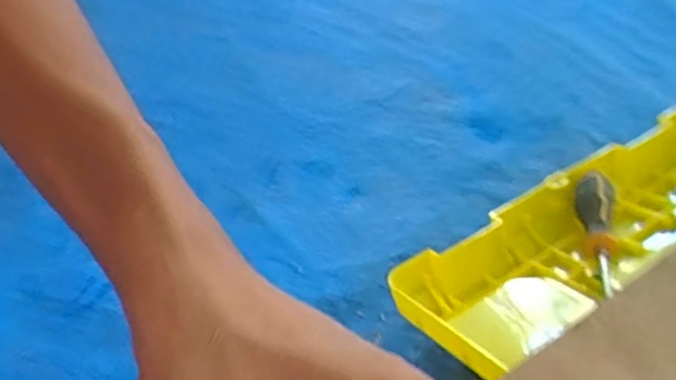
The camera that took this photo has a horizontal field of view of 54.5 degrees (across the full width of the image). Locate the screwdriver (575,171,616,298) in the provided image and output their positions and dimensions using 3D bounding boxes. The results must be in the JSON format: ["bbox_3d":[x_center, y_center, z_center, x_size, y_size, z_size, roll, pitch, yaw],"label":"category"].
[{"bbox_3d":[0.225,0.035,0.559,0.030,0.024,0.141,8,47,8],"label":"screwdriver"}]

